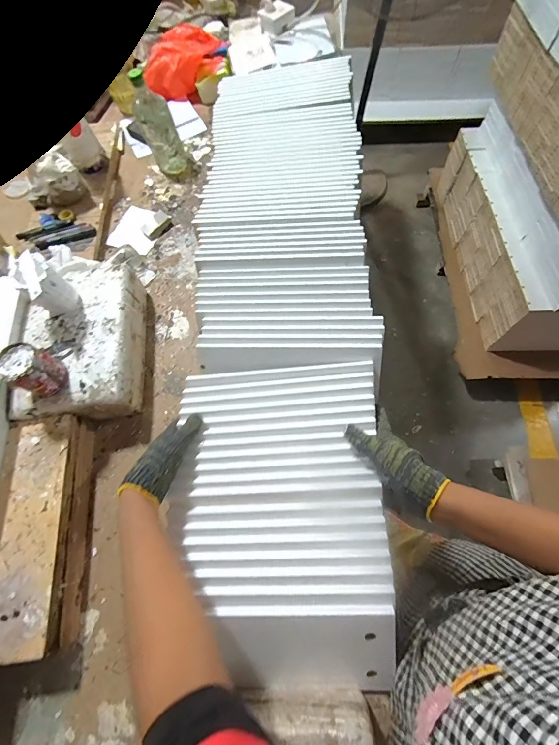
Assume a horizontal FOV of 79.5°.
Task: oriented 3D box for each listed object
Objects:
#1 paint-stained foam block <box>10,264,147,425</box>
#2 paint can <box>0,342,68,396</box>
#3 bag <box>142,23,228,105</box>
[{"bbox_3d":[-0.364,-0.069,0.638,0.195,0.077,0.316,-6,68,0],"label":"paint-stained foam block"},{"bbox_3d":[-0.393,-0.003,0.538,0.071,0.069,0.062,35,74,15],"label":"paint can"},{"bbox_3d":[-0.277,-0.916,0.986,0.258,0.089,0.224,-13,68,-3],"label":"bag"}]

